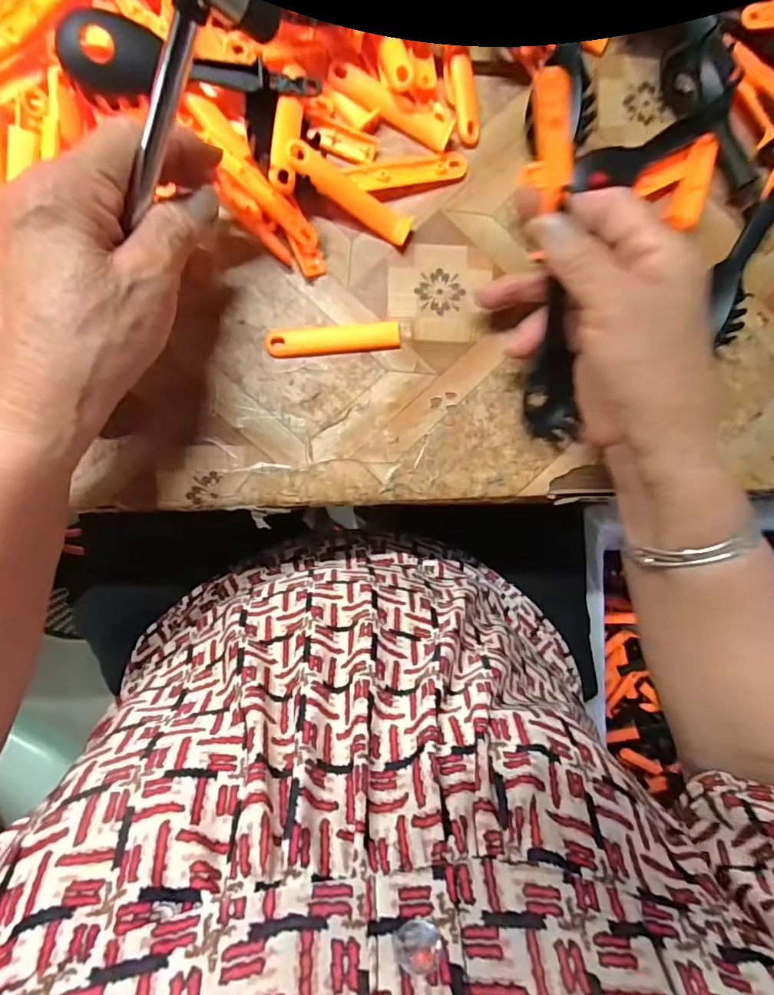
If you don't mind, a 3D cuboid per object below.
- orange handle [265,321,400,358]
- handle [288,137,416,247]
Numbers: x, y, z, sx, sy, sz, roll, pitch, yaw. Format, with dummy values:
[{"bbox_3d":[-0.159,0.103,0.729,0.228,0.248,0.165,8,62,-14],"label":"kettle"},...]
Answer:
[{"bbox_3d":[-0.031,-0.091,0.292,0.075,0.006,0.016,-6,91,-6],"label":"orange handle"},{"bbox_3d":[-0.019,-0.166,0.279,0.072,0.007,0.016,29,88,-19],"label":"handle"}]

